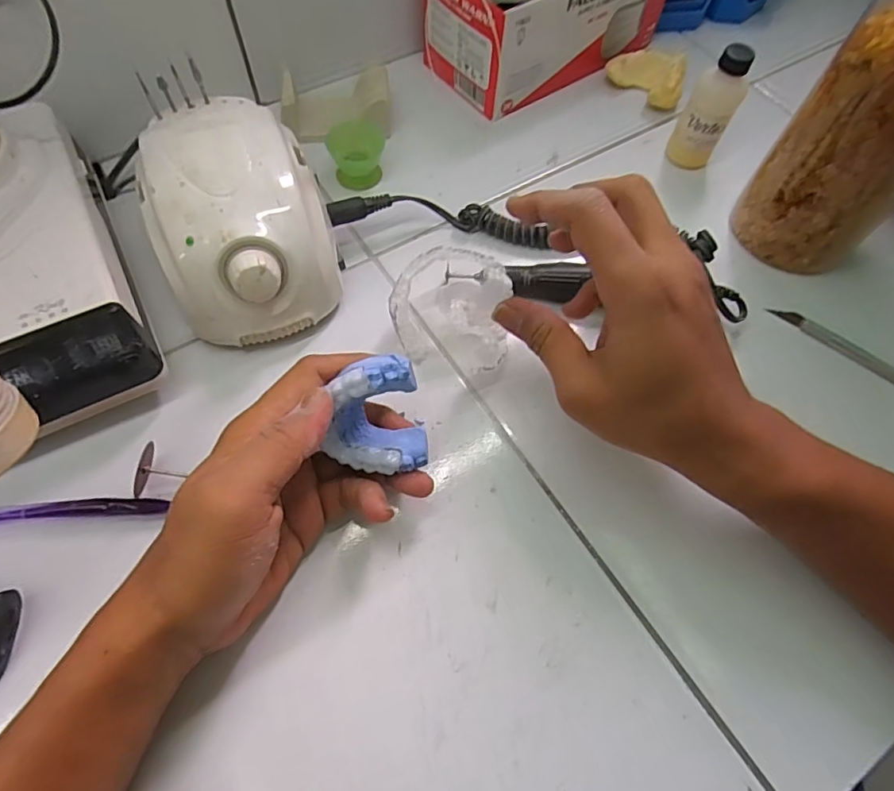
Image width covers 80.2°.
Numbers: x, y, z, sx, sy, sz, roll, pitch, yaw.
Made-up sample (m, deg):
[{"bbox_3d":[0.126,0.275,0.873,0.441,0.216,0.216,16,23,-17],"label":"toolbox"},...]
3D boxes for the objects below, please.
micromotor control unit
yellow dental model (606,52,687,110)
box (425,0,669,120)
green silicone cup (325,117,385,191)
[{"bbox_3d":[-0.131,-0.109,0.340,0.103,0.082,0.138,-17,66,-11],"label":"micromotor control unit"},{"bbox_3d":[0.175,-0.281,0.469,0.067,0.026,0.044,21,64,8],"label":"yellow dental model"},{"bbox_3d":[0.092,-0.342,0.462,0.210,0.090,0.108,-35,69,-18],"label":"box"},{"bbox_3d":[-0.069,-0.187,0.411,0.042,0.030,0.039,-7,65,-6],"label":"green silicone cup"}]

